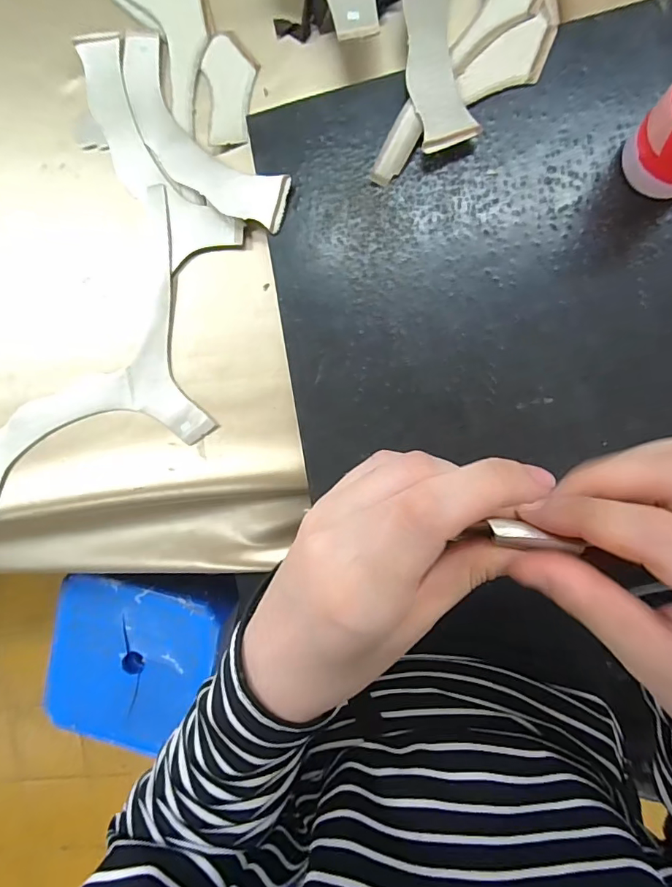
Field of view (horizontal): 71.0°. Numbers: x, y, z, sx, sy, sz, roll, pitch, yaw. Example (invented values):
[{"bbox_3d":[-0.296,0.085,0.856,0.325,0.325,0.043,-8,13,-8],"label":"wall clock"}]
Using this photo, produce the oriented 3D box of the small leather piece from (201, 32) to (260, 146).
[{"bbox_3d":[-0.075,-0.257,0.342,0.038,0.004,0.074,-6,91,3],"label":"small leather piece"}]

